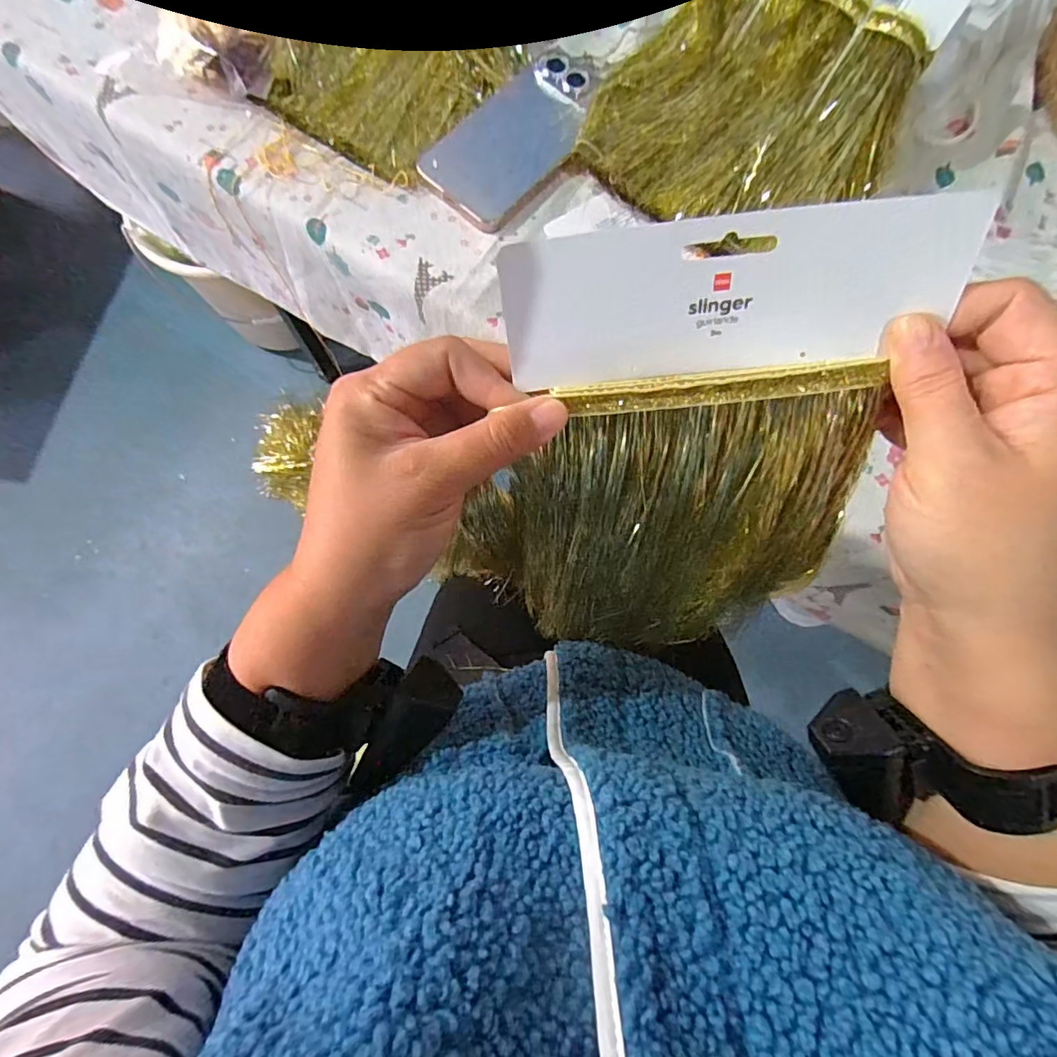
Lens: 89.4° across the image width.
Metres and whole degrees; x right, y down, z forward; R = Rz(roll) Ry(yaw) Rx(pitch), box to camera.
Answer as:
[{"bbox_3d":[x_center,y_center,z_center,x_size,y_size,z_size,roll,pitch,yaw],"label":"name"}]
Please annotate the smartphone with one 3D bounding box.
[{"bbox_3d":[-0.004,-0.282,0.383,0.077,0.010,0.150,39,77,4],"label":"smartphone"}]

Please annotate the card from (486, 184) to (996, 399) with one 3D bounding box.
[{"bbox_3d":[0.072,-0.083,0.195,0.159,0.054,0.013,-6,38,2],"label":"card"}]

